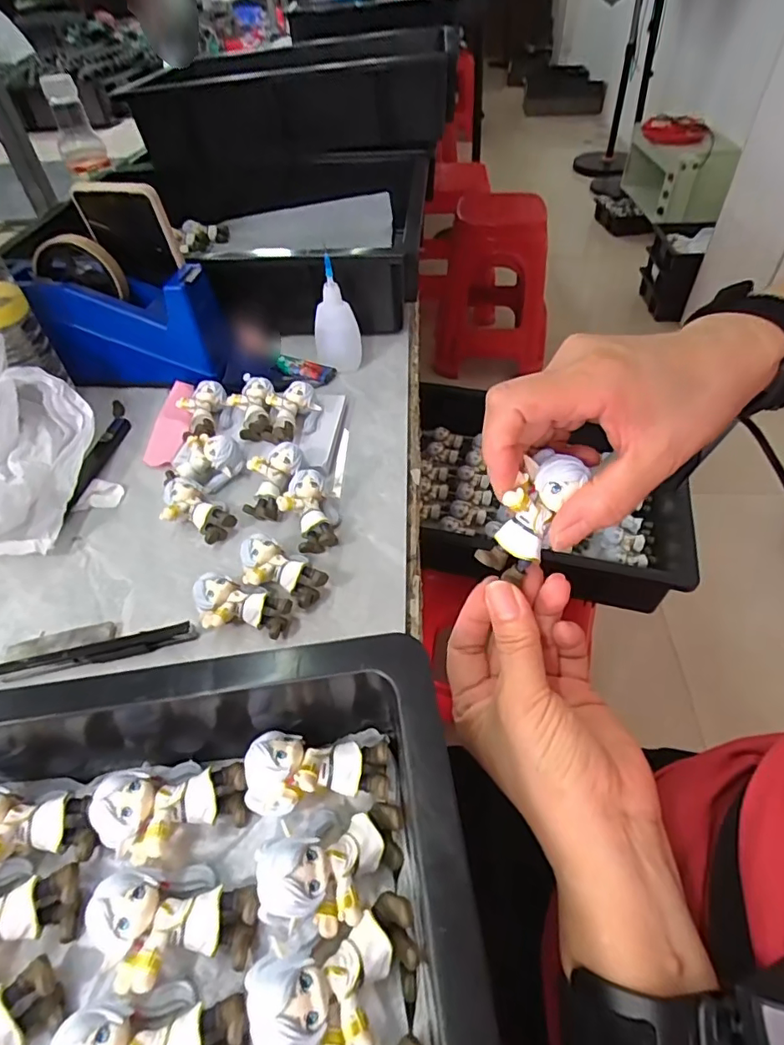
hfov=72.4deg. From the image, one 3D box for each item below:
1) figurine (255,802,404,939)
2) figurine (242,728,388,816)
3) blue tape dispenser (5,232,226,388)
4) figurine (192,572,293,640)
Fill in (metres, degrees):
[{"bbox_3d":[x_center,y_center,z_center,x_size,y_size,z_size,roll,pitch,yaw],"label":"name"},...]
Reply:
[{"bbox_3d":[-0.024,0.134,0.212,0.055,0.034,0.042,-6,47,-3],"label":"figurine"},{"bbox_3d":[-0.032,0.107,0.235,0.061,0.024,0.032,4,46,-12],"label":"figurine"},{"bbox_3d":[-0.253,-0.195,0.500,0.179,0.113,0.065,3,48,6],"label":"blue tape dispenser"},{"bbox_3d":[-0.095,0.054,0.338,0.057,0.026,0.034,0,47,4],"label":"figurine"}]

